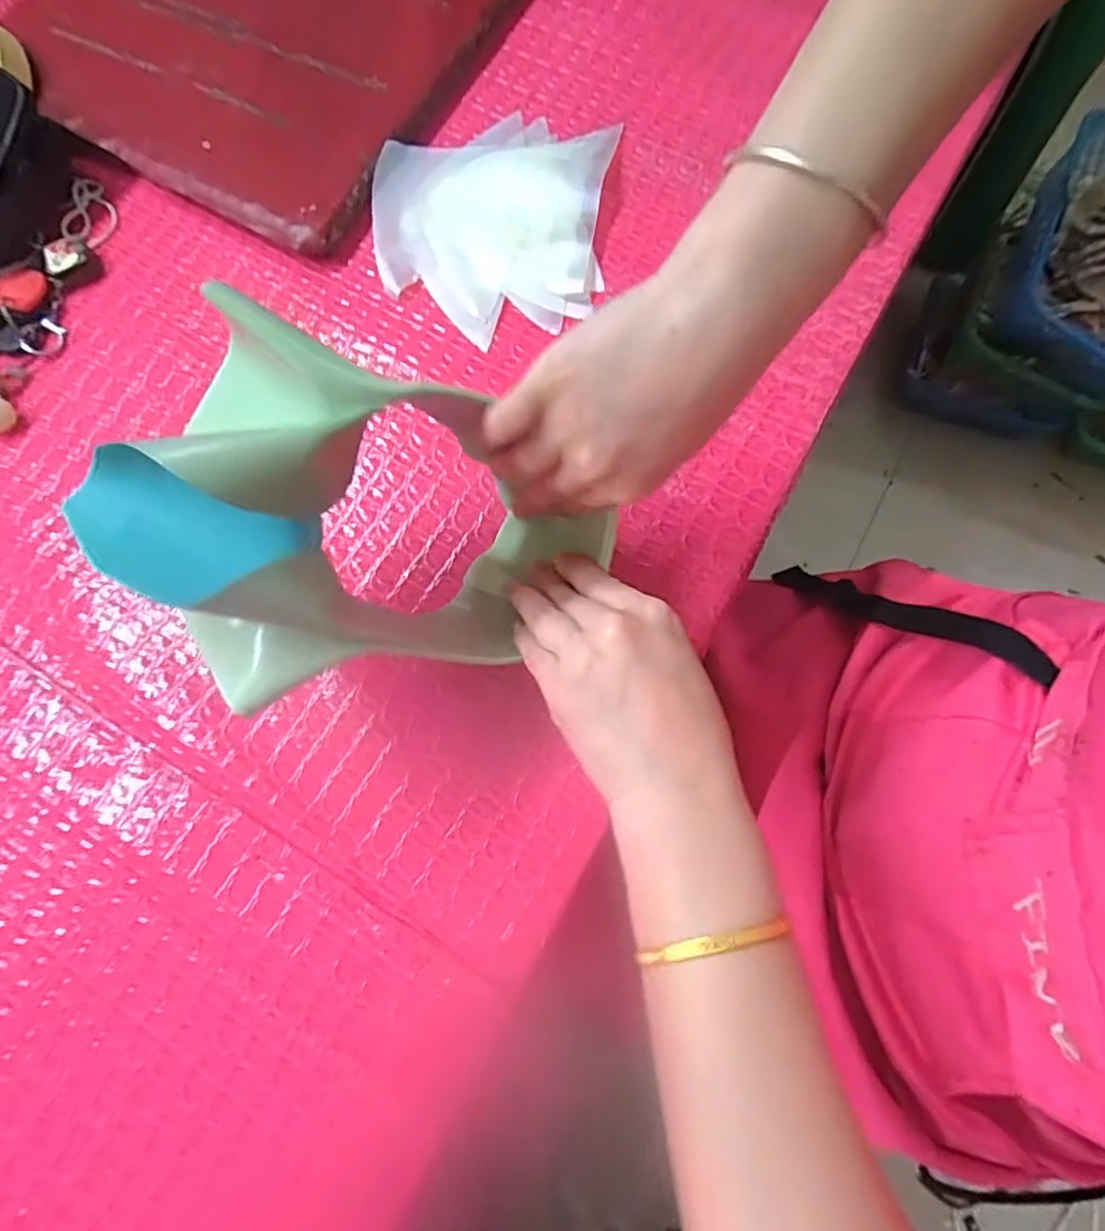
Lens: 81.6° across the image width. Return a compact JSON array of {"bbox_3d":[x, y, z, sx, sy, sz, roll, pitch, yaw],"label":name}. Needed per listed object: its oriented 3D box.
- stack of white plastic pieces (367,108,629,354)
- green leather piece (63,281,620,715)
[{"bbox_3d":[-0.040,-0.248,0.394,0.141,0.016,0.158,3,76,5],"label":"stack of white plastic pieces"},{"bbox_3d":[-0.074,-0.022,0.261,0.172,0.132,0.124,15,78,5],"label":"green leather piece"}]

